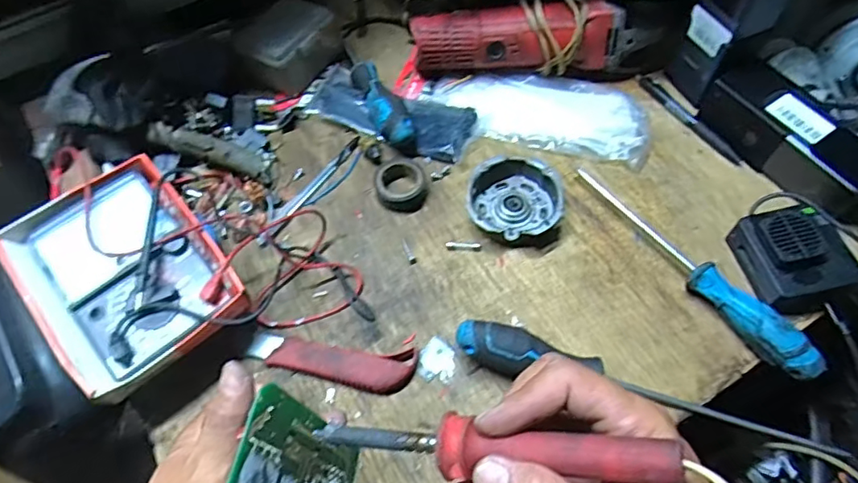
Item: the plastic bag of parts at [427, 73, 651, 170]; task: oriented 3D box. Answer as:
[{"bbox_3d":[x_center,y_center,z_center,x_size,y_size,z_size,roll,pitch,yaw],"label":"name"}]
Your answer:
[{"bbox_3d":[0.112,-0.136,0.567,0.213,0.017,0.097,11,62,8],"label":"plastic bag of parts"}]

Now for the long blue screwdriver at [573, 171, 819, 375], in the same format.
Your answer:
[{"bbox_3d":[0.218,0.017,0.472,0.024,0.034,0.240,-33,65,-15],"label":"long blue screwdriver"}]

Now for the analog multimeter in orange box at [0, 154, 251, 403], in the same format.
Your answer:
[{"bbox_3d":[-0.239,0.028,0.448,0.130,0.058,0.165,-36,65,-17],"label":"analog multimeter in orange box"}]

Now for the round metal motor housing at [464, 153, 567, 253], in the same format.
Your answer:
[{"bbox_3d":[0.077,-0.038,0.509,0.084,0.030,0.089,-1,61,2],"label":"round metal motor housing"}]

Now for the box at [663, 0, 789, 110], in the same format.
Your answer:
[{"bbox_3d":[0.281,-0.203,0.519,0.052,0.162,0.061,-24,63,-11],"label":"box"}]

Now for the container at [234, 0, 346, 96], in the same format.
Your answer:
[{"bbox_3d":[-0.148,-0.214,0.602,0.077,0.051,0.103,32,67,18],"label":"container"}]

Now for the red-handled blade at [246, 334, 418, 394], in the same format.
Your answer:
[{"bbox_3d":[-0.081,0.097,0.452,0.138,0.020,0.036,6,61,6],"label":"red-handled blade"}]

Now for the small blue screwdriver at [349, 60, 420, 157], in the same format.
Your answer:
[{"bbox_3d":[-0.049,-0.142,0.563,0.031,0.033,0.117,-27,63,-13],"label":"small blue screwdriver"}]

